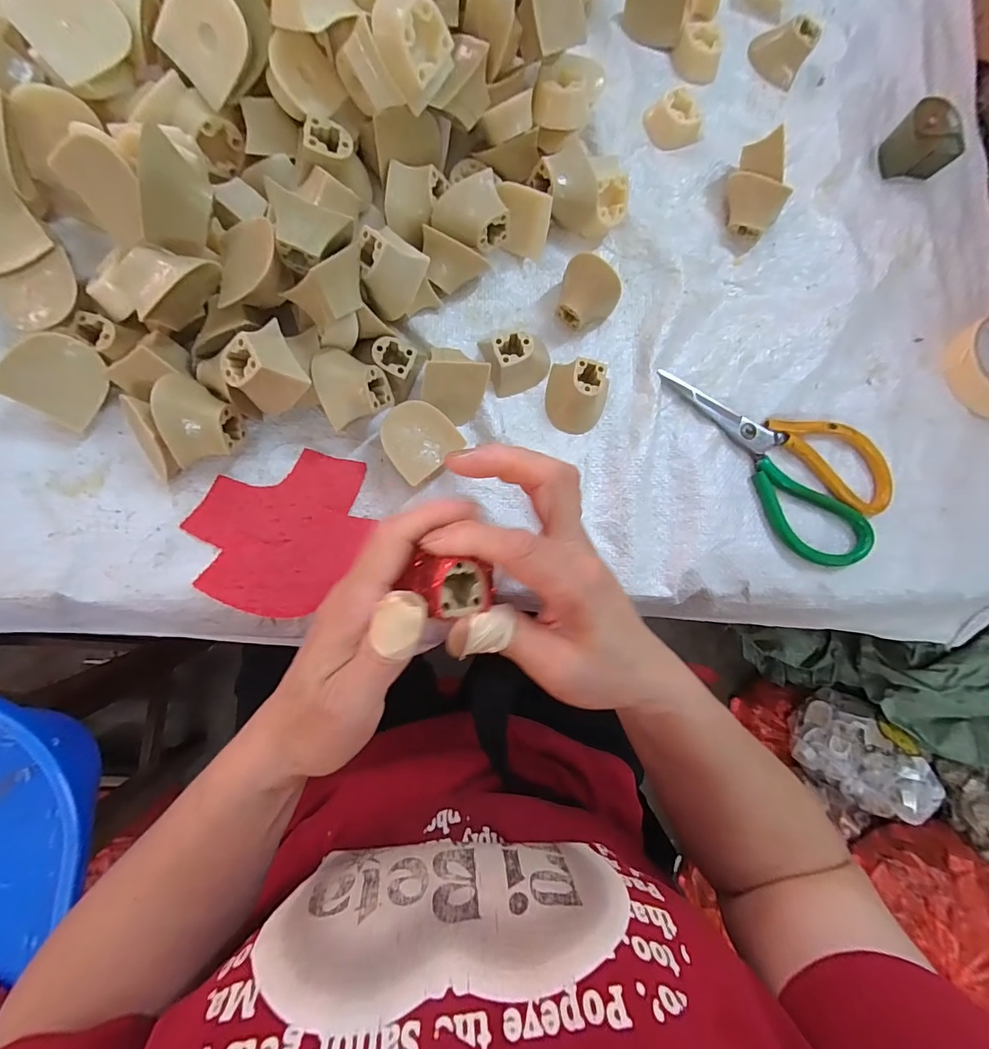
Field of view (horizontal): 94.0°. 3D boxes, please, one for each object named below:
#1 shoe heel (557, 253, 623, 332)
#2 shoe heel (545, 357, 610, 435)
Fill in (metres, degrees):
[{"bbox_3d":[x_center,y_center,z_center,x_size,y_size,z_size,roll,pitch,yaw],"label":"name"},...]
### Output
[{"bbox_3d":[0.062,-0.155,0.315,0.039,0.038,0.030,30,83,-6],"label":"shoe heel"},{"bbox_3d":[0.058,-0.088,0.315,0.044,0.028,0.044,0,88,-6],"label":"shoe heel"}]

